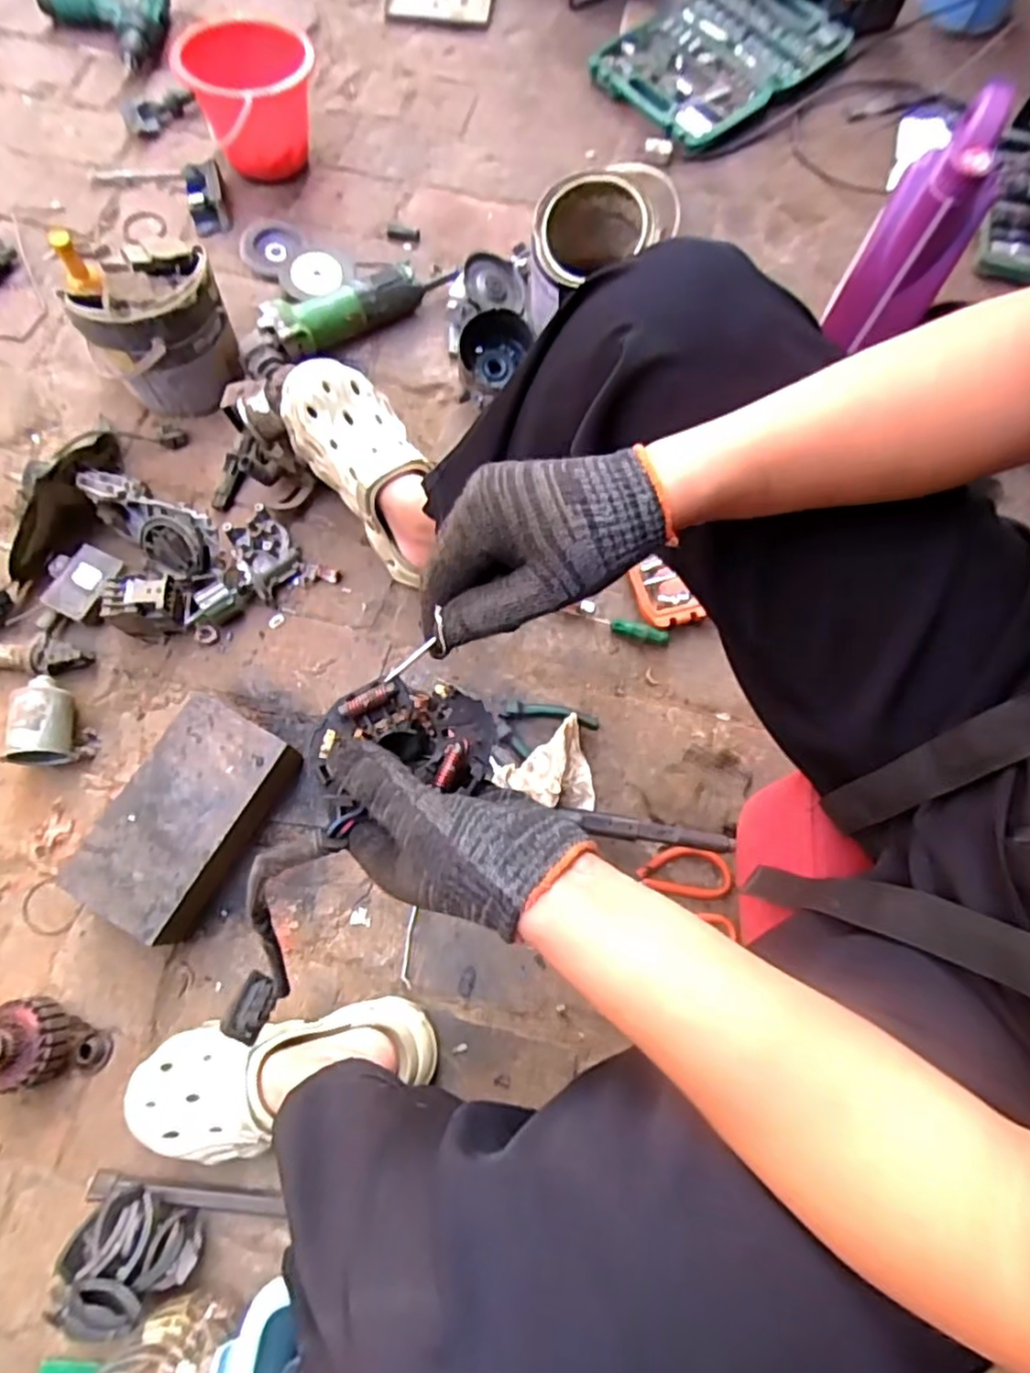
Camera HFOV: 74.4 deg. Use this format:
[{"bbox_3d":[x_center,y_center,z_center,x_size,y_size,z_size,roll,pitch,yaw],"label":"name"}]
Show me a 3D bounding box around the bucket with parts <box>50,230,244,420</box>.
[{"bbox_3d":[-0.420,-0.431,0.785,0.156,0.139,0.157,-32,76,-11],"label":"bucket with parts"}]

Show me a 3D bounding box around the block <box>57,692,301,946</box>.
[{"bbox_3d":[-0.325,0.129,0.680,0.123,0.060,0.218,30,74,7],"label":"block"}]

